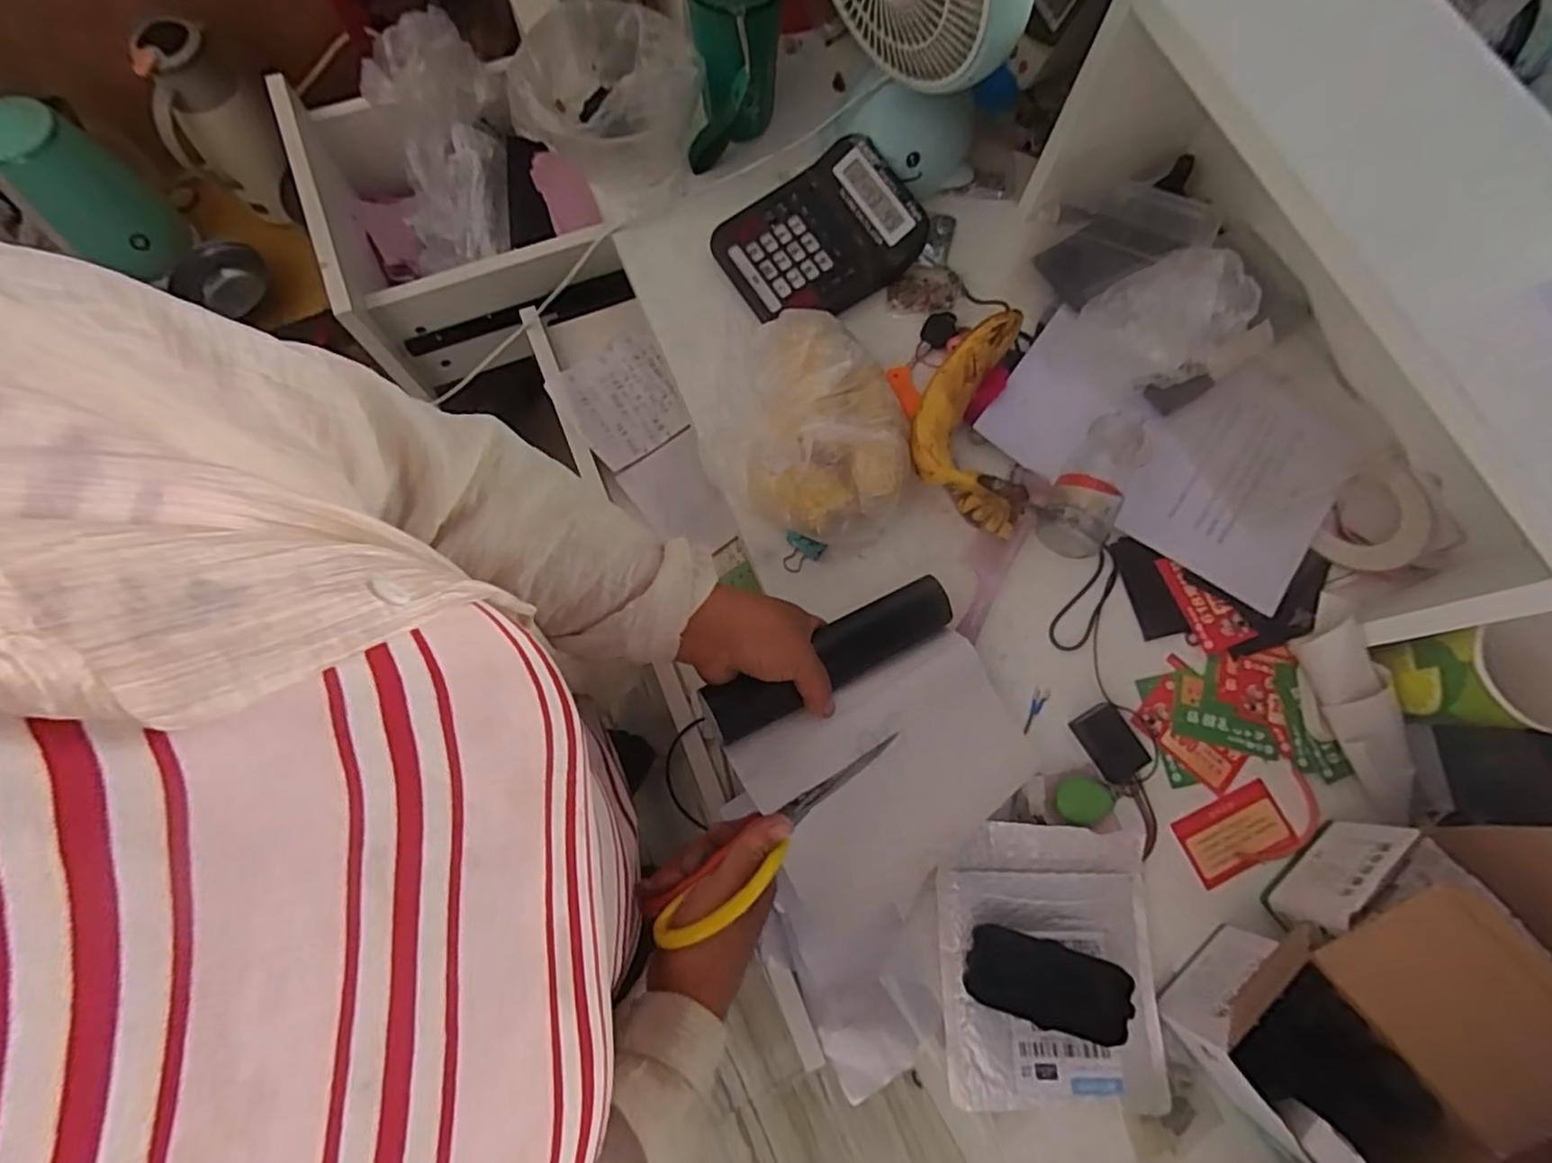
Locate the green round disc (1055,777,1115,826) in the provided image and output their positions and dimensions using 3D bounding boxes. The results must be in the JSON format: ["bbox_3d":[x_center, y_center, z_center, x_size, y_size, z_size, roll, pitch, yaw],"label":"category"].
[{"bbox_3d":[0.244,0.172,0.521,0.049,0.004,0.034,-4,60,-10],"label":"green round disc"}]

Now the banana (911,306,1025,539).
[{"bbox_3d":[0.167,-0.143,0.579,0.092,0.053,0.192,3,74,-1],"label":"banana"}]

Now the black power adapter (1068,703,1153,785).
[{"bbox_3d":[0.269,0.130,0.529,0.037,0.020,0.057,-29,77,-9],"label":"black power adapter"}]

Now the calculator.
[{"bbox_3d":[0.039,-0.335,0.637,0.182,0.046,0.137,-30,77,-9],"label":"calculator"}]

